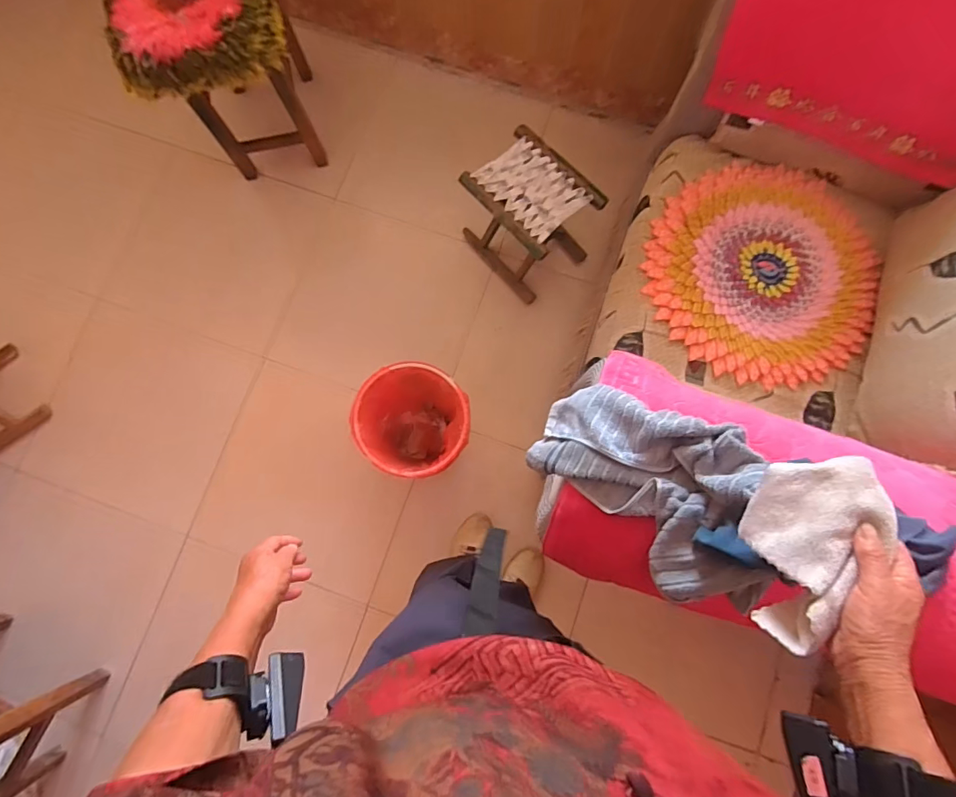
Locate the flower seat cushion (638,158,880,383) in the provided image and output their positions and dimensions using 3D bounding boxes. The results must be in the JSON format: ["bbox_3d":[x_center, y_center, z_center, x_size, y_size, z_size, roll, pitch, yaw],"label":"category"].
[{"bbox_3d":[0.521,-0.231,0.847,0.397,0.022,0.405,0,80,0],"label":"flower seat cushion"}]

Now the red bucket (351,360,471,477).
[{"bbox_3d":[-0.141,0.053,1.091,0.240,0.241,0.231,0,80,0],"label":"red bucket"}]

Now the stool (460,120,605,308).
[{"bbox_3d":[0.119,-0.440,1.181,0.275,0.302,0.240,44,86,4],"label":"stool"}]

